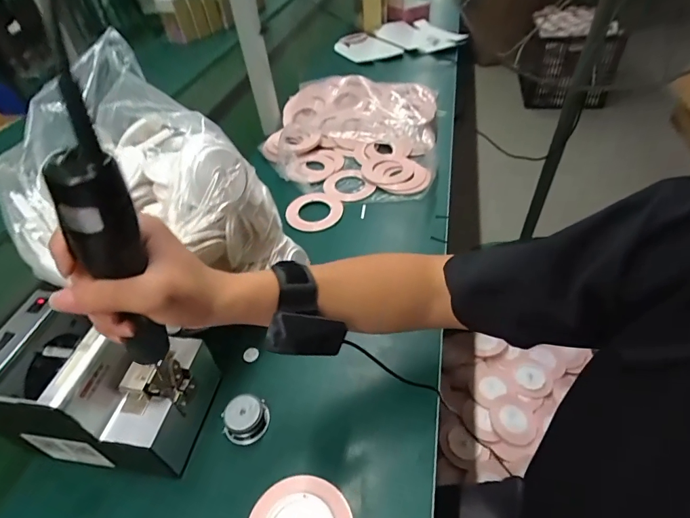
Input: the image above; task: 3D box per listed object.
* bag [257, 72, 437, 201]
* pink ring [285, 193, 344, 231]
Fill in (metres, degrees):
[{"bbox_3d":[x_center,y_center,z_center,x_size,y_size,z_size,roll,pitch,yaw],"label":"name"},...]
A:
[{"bbox_3d":[0.010,-0.274,0.870,0.345,0.101,0.376,3,44,11],"label":"bag"},{"bbox_3d":[-0.055,-0.087,0.736,0.099,0.013,0.098,-4,43,4],"label":"pink ring"}]

